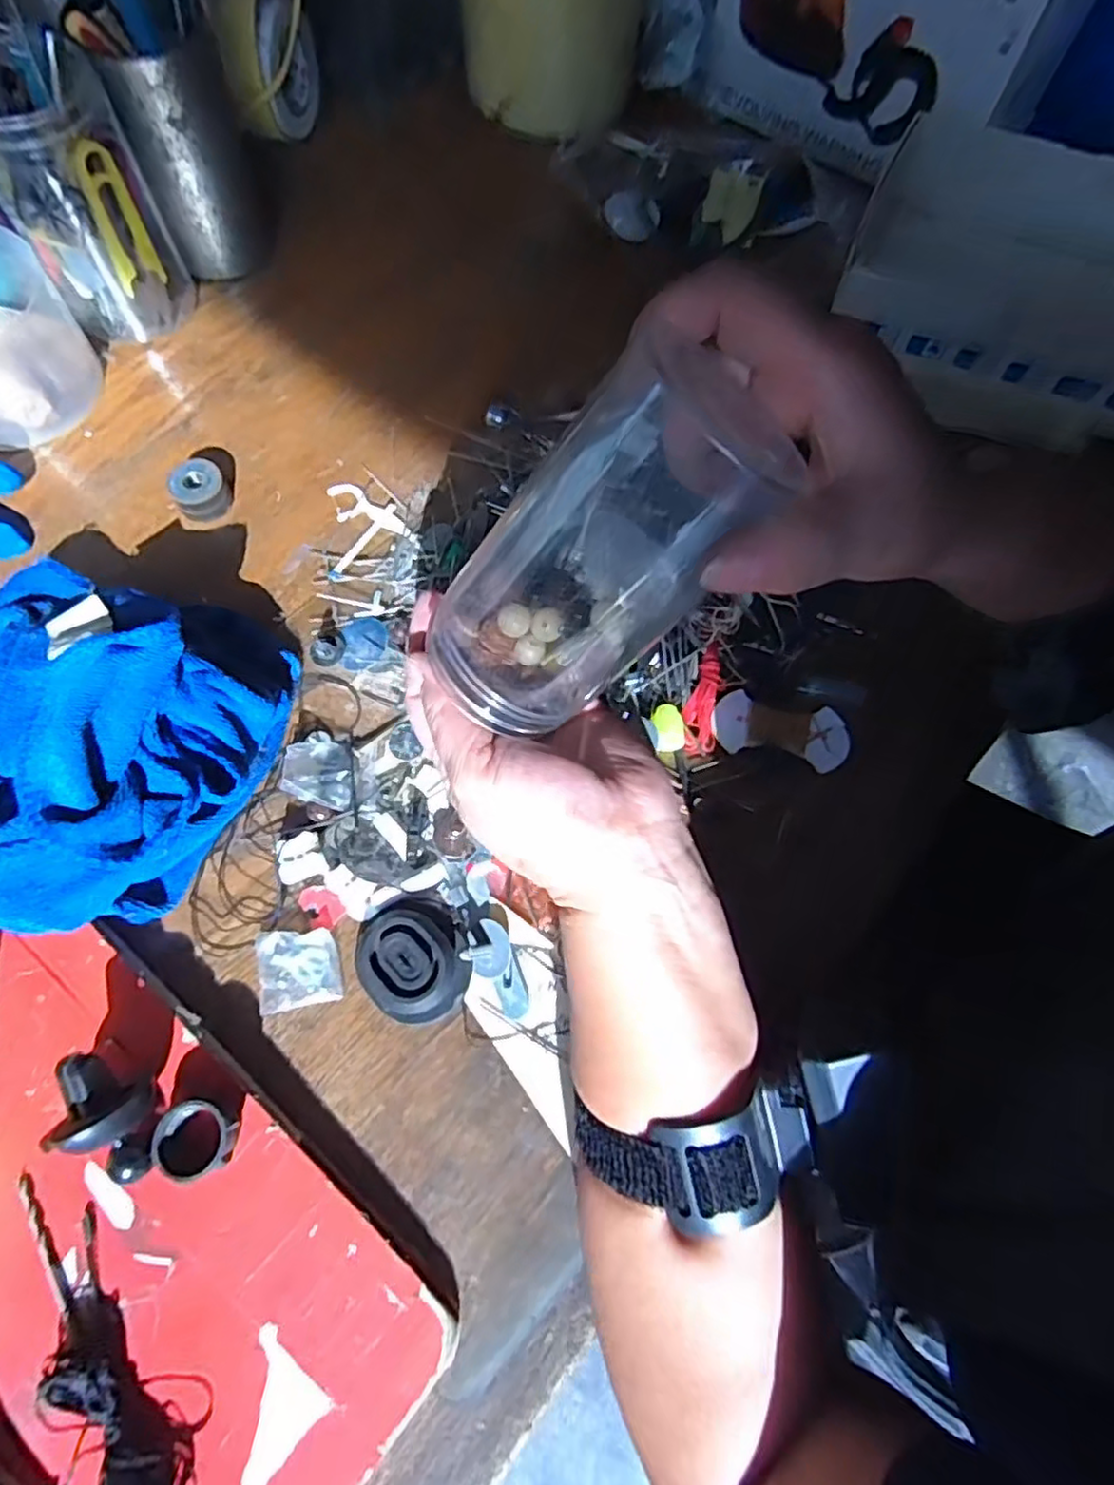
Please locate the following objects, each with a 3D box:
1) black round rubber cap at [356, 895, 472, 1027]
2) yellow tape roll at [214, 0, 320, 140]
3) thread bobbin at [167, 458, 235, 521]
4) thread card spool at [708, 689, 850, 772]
[{"bbox_3d":[-0.062,0.092,0.296,0.051,0.017,0.045,36,73,12],"label":"black round rubber cap"},{"bbox_3d":[-0.179,-0.436,0.443,0.027,0.089,0.076,20,70,7],"label":"yellow tape roll"},{"bbox_3d":[-0.195,-0.138,0.378,0.029,0.021,0.024,-32,73,-12],"label":"thread bobbin"},{"bbox_3d":[0.109,-0.006,0.338,0.065,0.004,0.032,12,69,3],"label":"thread card spool"}]

